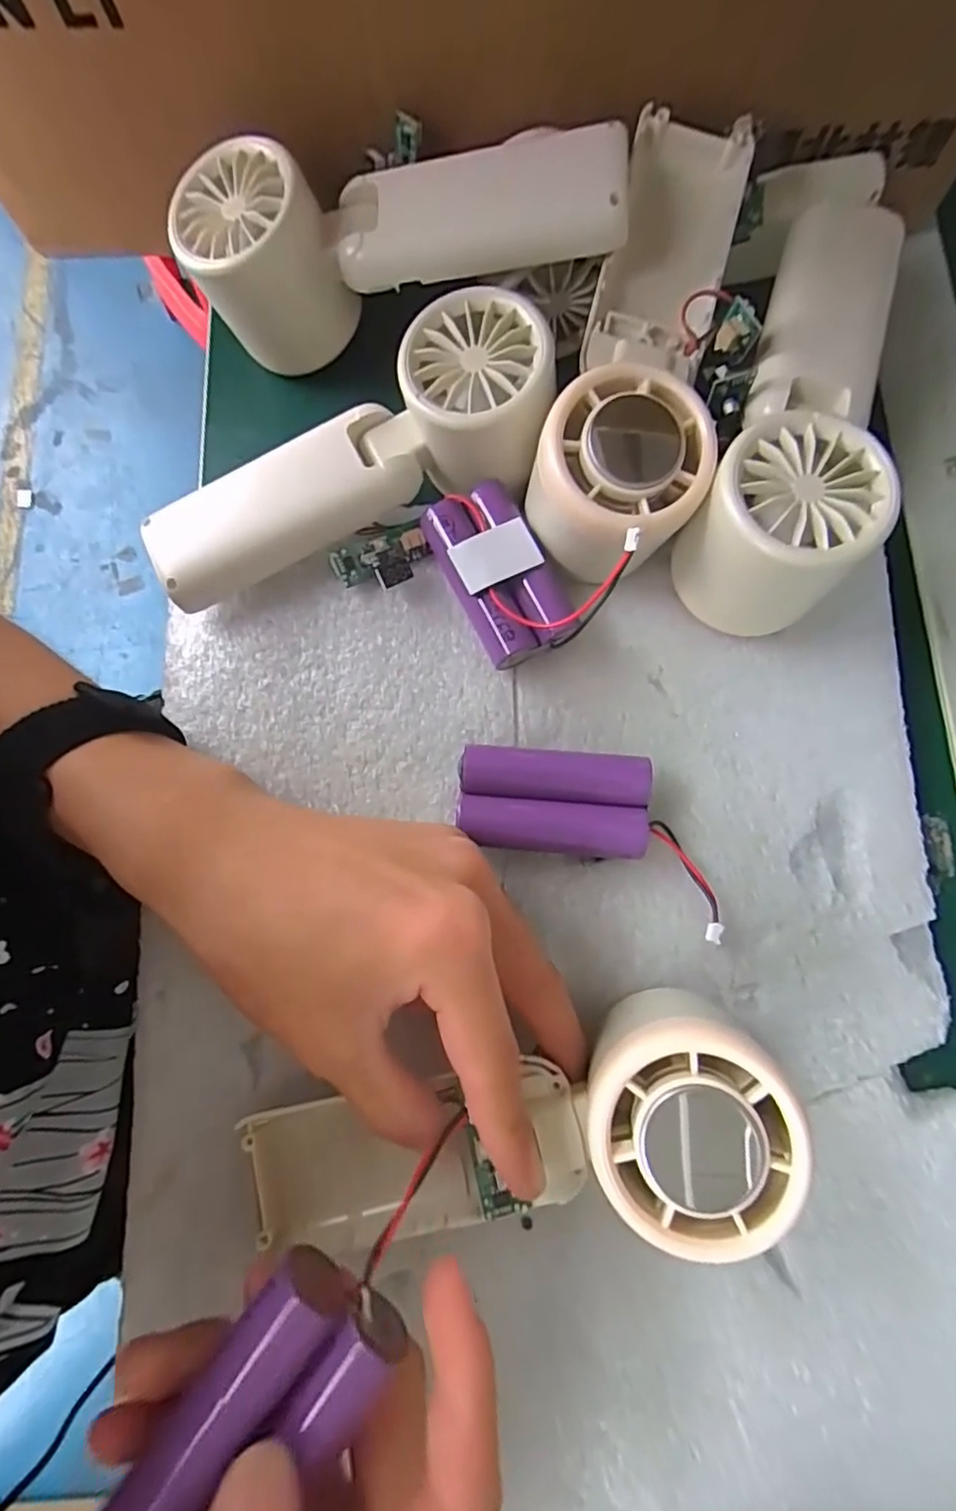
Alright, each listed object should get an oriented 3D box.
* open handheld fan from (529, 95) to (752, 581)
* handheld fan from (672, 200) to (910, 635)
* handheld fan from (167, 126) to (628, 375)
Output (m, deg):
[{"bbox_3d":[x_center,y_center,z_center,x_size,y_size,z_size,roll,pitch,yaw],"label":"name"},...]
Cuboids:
[{"bbox_3d":[0.062,-0.144,0.225,0.053,0.047,0.173,16,79,4],"label":"open handheld fan"},{"bbox_3d":[0.120,-0.128,0.229,0.051,0.060,0.166,20,79,5],"label":"handheld fan"},{"bbox_3d":[-0.028,-0.195,0.236,0.162,0.058,0.049,-2,78,11],"label":"handheld fan"}]

